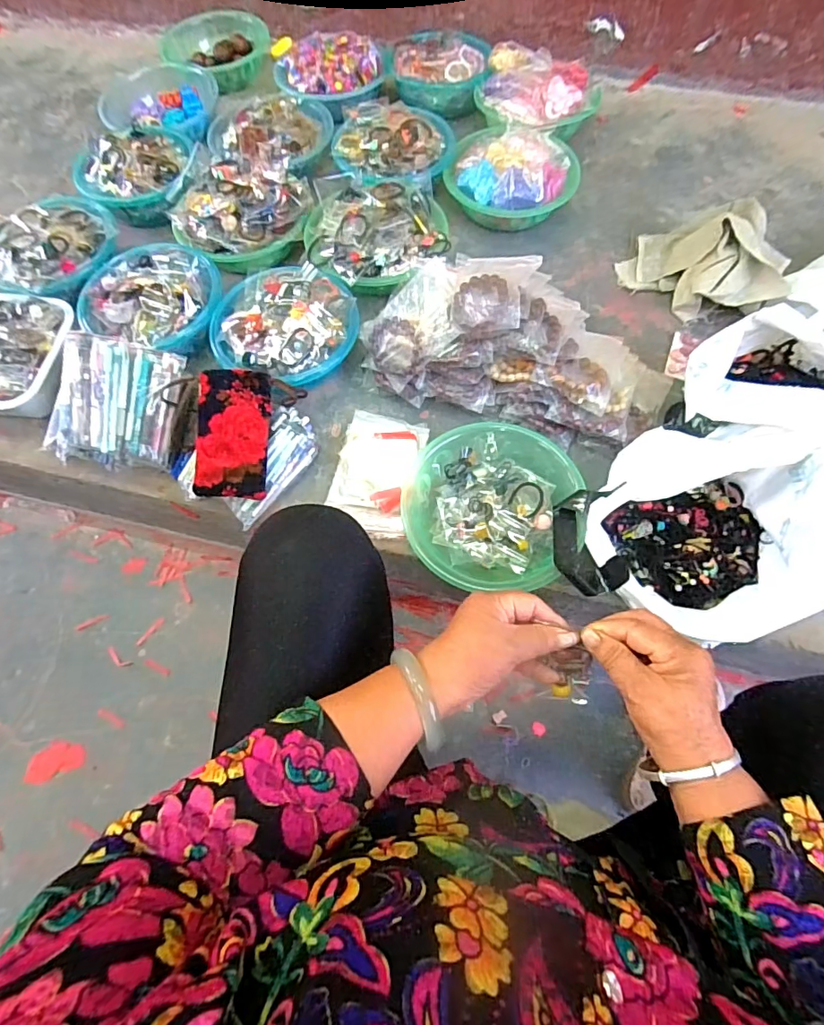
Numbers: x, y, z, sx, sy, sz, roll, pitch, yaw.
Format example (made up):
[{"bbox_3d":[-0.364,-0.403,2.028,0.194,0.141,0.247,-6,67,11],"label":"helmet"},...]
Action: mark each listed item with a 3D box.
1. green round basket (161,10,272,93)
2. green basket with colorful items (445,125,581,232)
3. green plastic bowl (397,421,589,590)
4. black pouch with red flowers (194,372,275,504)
[{"bbox_3d":[-0.434,-1.041,1.142,0.229,0.063,0.222,-1,67,1],"label":"green round basket"},{"bbox_3d":[0.175,-0.604,0.917,0.208,0.102,0.194,-1,67,1],"label":"green basket with colorful items"},{"bbox_3d":[0.102,-0.007,0.673,0.218,0.081,0.226,-1,67,1],"label":"green plastic bowl"},{"bbox_3d":[-0.243,-0.108,0.688,0.092,0.024,0.173,2,81,-19],"label":"black pouch with red flowers"}]

